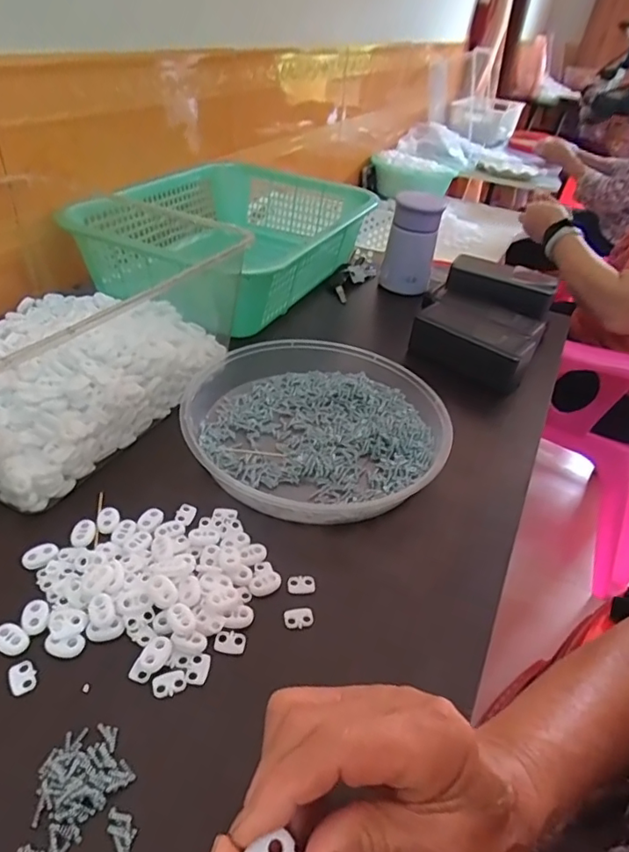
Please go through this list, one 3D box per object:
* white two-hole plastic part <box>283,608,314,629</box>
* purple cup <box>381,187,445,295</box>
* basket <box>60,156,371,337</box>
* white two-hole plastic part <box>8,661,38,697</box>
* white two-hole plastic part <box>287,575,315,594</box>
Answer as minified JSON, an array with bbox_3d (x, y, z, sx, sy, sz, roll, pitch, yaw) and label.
[{"bbox_3d":[-0.010,0.126,0.352,0.019,0.004,0.013,-1,39,-11],"label":"white two-hole plastic part"},{"bbox_3d":[0.137,-0.257,0.751,0.067,0.131,0.069,11,39,4],"label":"purple cup"},{"bbox_3d":[-0.105,-0.256,0.717,0.283,0.110,0.389,20,40,15],"label":"basket"},{"bbox_3d":[-0.167,0.143,0.305,0.014,0.004,0.019,-24,48,-33],"label":"white two-hole plastic part"},{"bbox_3d":[-0.009,0.110,0.372,0.019,0.004,0.013,0,39,-9],"label":"white two-hole plastic part"}]

